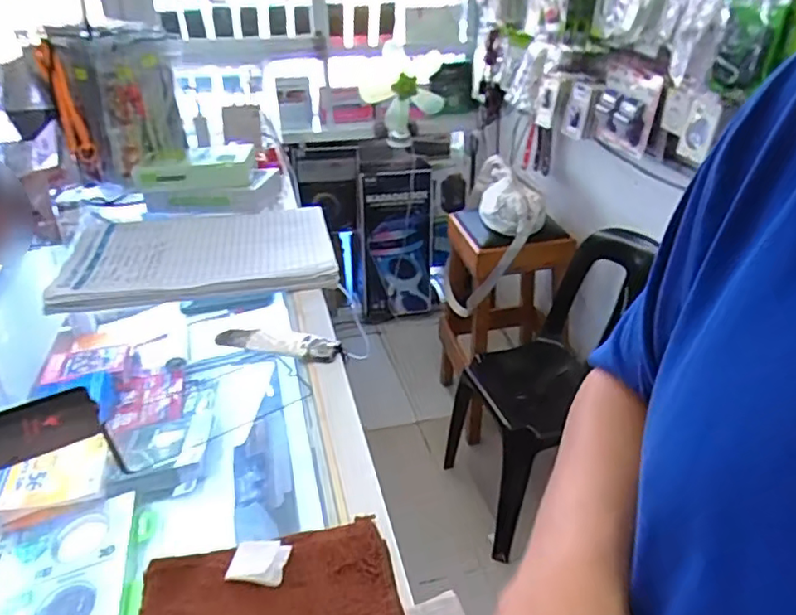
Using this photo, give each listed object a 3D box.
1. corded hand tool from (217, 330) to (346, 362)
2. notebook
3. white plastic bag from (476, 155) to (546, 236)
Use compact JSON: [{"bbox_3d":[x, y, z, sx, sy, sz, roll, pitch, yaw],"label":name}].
[{"bbox_3d":[-0.113,0.033,0.562,0.120,0.018,0.031,5,31,8],"label":"corded hand tool"},{"bbox_3d":[-0.227,-0.067,0.716,0.290,0.022,0.204,-6,31,-10],"label":"notebook"},{"bbox_3d":[0.334,-0.331,1.835,0.176,0.105,0.351,2,30,2],"label":"white plastic bag"}]

